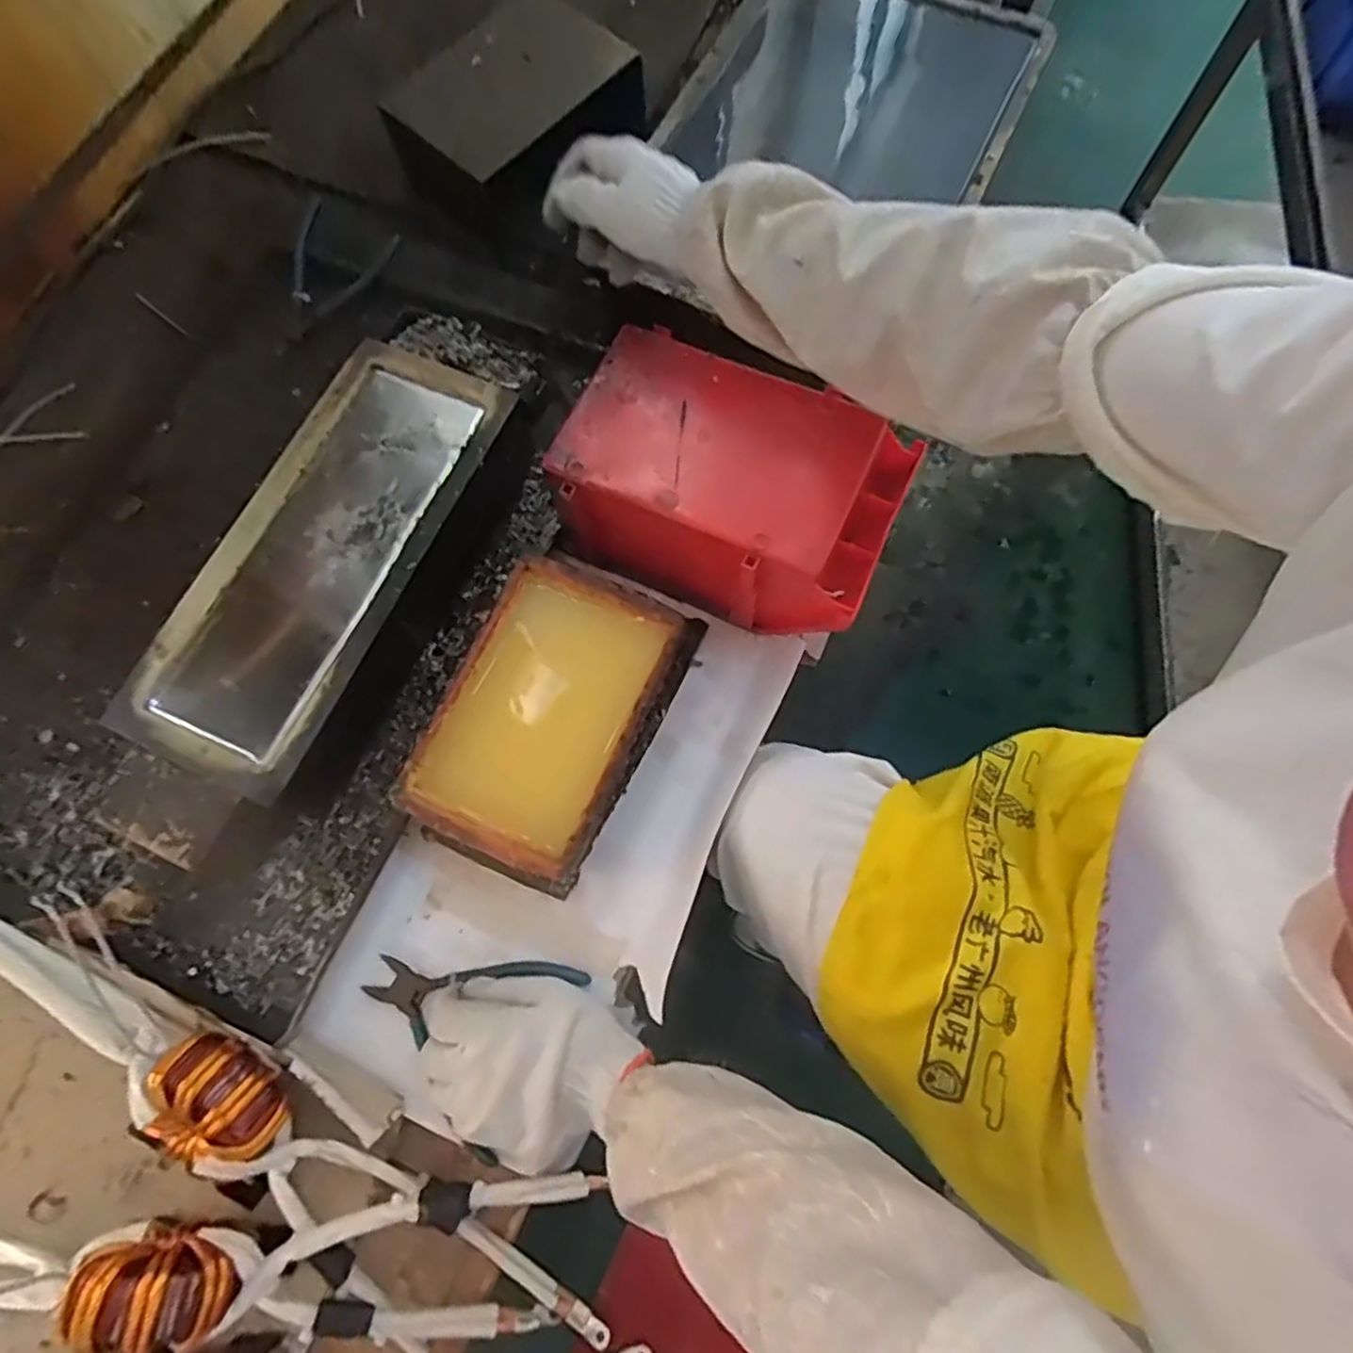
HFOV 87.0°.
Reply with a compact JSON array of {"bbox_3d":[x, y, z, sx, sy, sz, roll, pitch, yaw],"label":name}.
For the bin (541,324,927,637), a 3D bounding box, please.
[{"bbox_3d":[0.038,-0.132,0.525,0.233,0.108,0.144,25,75,9],"label":"bin"}]

